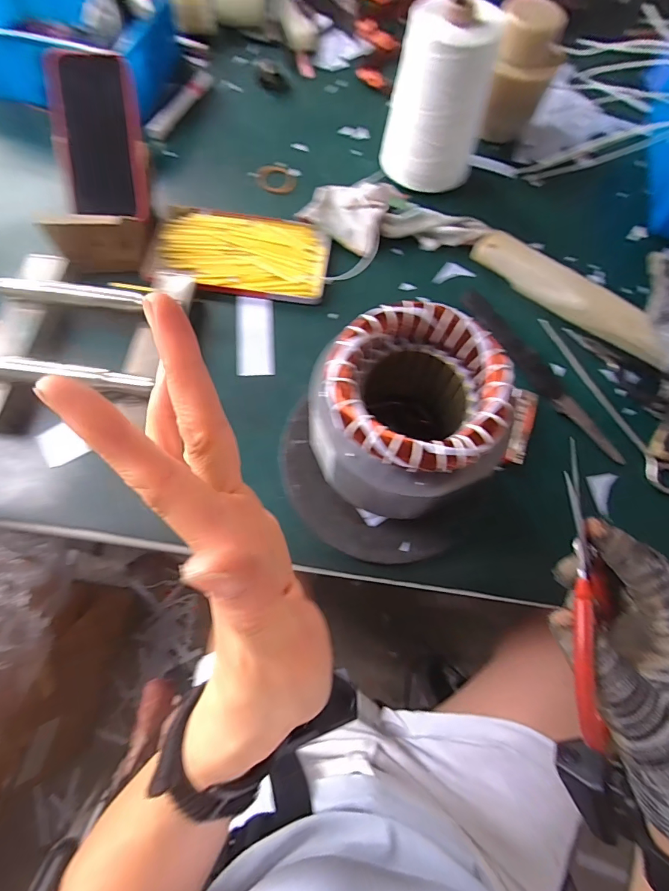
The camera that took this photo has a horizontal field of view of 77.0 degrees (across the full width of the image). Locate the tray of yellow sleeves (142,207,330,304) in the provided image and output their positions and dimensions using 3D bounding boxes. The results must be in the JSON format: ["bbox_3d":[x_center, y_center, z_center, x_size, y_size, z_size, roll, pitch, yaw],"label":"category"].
[{"bbox_3d":[-0.112,-0.230,0.501,0.205,0.022,0.128,6,70,1],"label":"tray of yellow sleeves"}]

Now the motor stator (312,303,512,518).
[{"bbox_3d":[0.057,-0.014,0.352,0.127,0.150,0.131,0,70,-1],"label":"motor stator"}]

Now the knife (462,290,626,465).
[{"bbox_3d":[0.226,-0.082,0.462,0.034,0.015,0.244,-32,74,-12],"label":"knife"}]

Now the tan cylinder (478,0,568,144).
[{"bbox_3d":[0.241,-0.486,0.553,0.096,0.127,0.074,-2,70,-2],"label":"tan cylinder"}]

